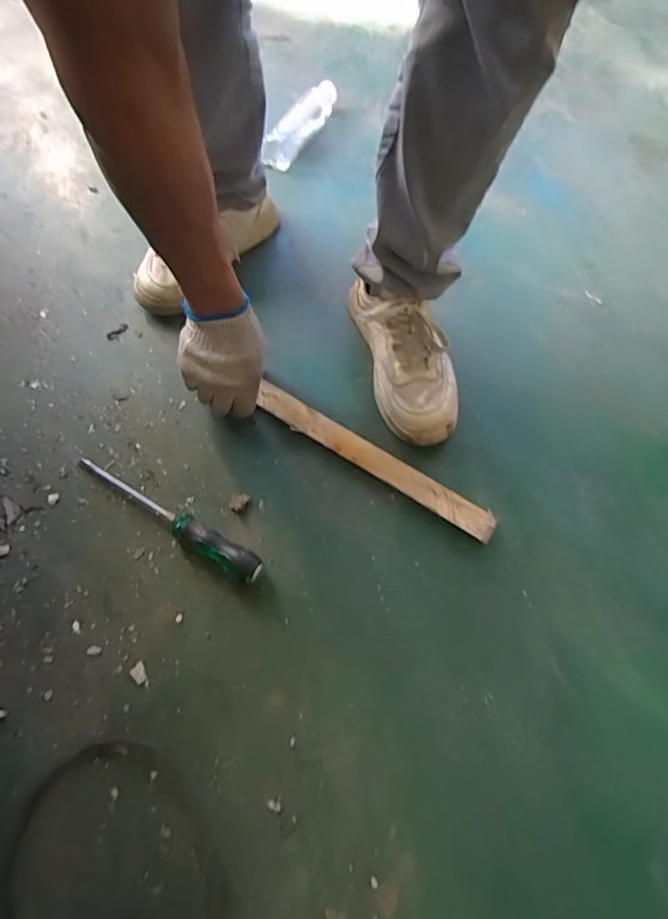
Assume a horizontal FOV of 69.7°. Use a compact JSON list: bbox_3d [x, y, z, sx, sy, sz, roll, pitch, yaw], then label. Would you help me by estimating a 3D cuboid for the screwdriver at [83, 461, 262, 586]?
[{"bbox_3d":[-0.194,0.061,0.551,0.262,0.033,0.028,31,68,11],"label":"screwdriver"}]

